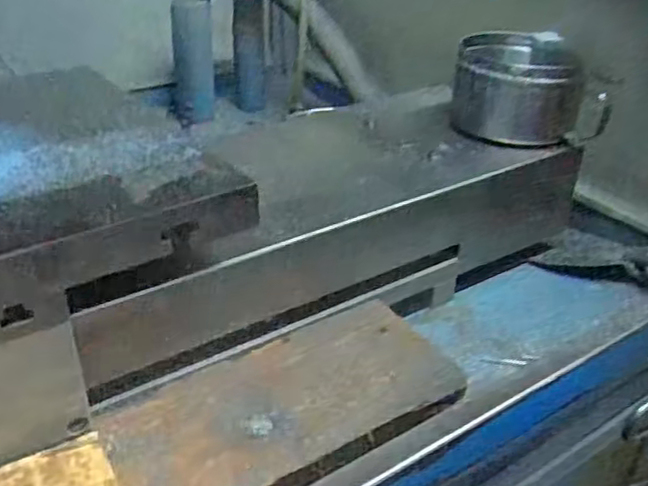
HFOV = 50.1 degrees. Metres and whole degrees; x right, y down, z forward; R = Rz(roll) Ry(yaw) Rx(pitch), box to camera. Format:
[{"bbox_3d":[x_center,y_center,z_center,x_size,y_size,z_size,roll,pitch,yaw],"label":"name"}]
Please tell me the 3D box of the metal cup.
[{"bbox_3d":[0.209,-0.165,0.748,0.145,0.082,0.135,-1,32,-5],"label":"metal cup"}]

